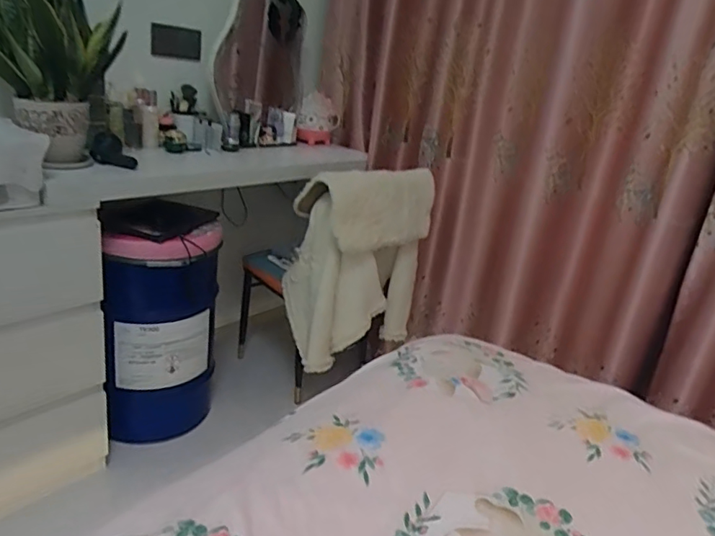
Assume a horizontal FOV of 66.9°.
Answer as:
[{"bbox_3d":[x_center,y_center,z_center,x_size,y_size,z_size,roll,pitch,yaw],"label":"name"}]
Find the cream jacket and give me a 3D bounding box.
[{"bbox_3d":[0.018,-0.015,1.672,0.437,0.554,0.219,-11,29,-40],"label":"cream jacket"}]

